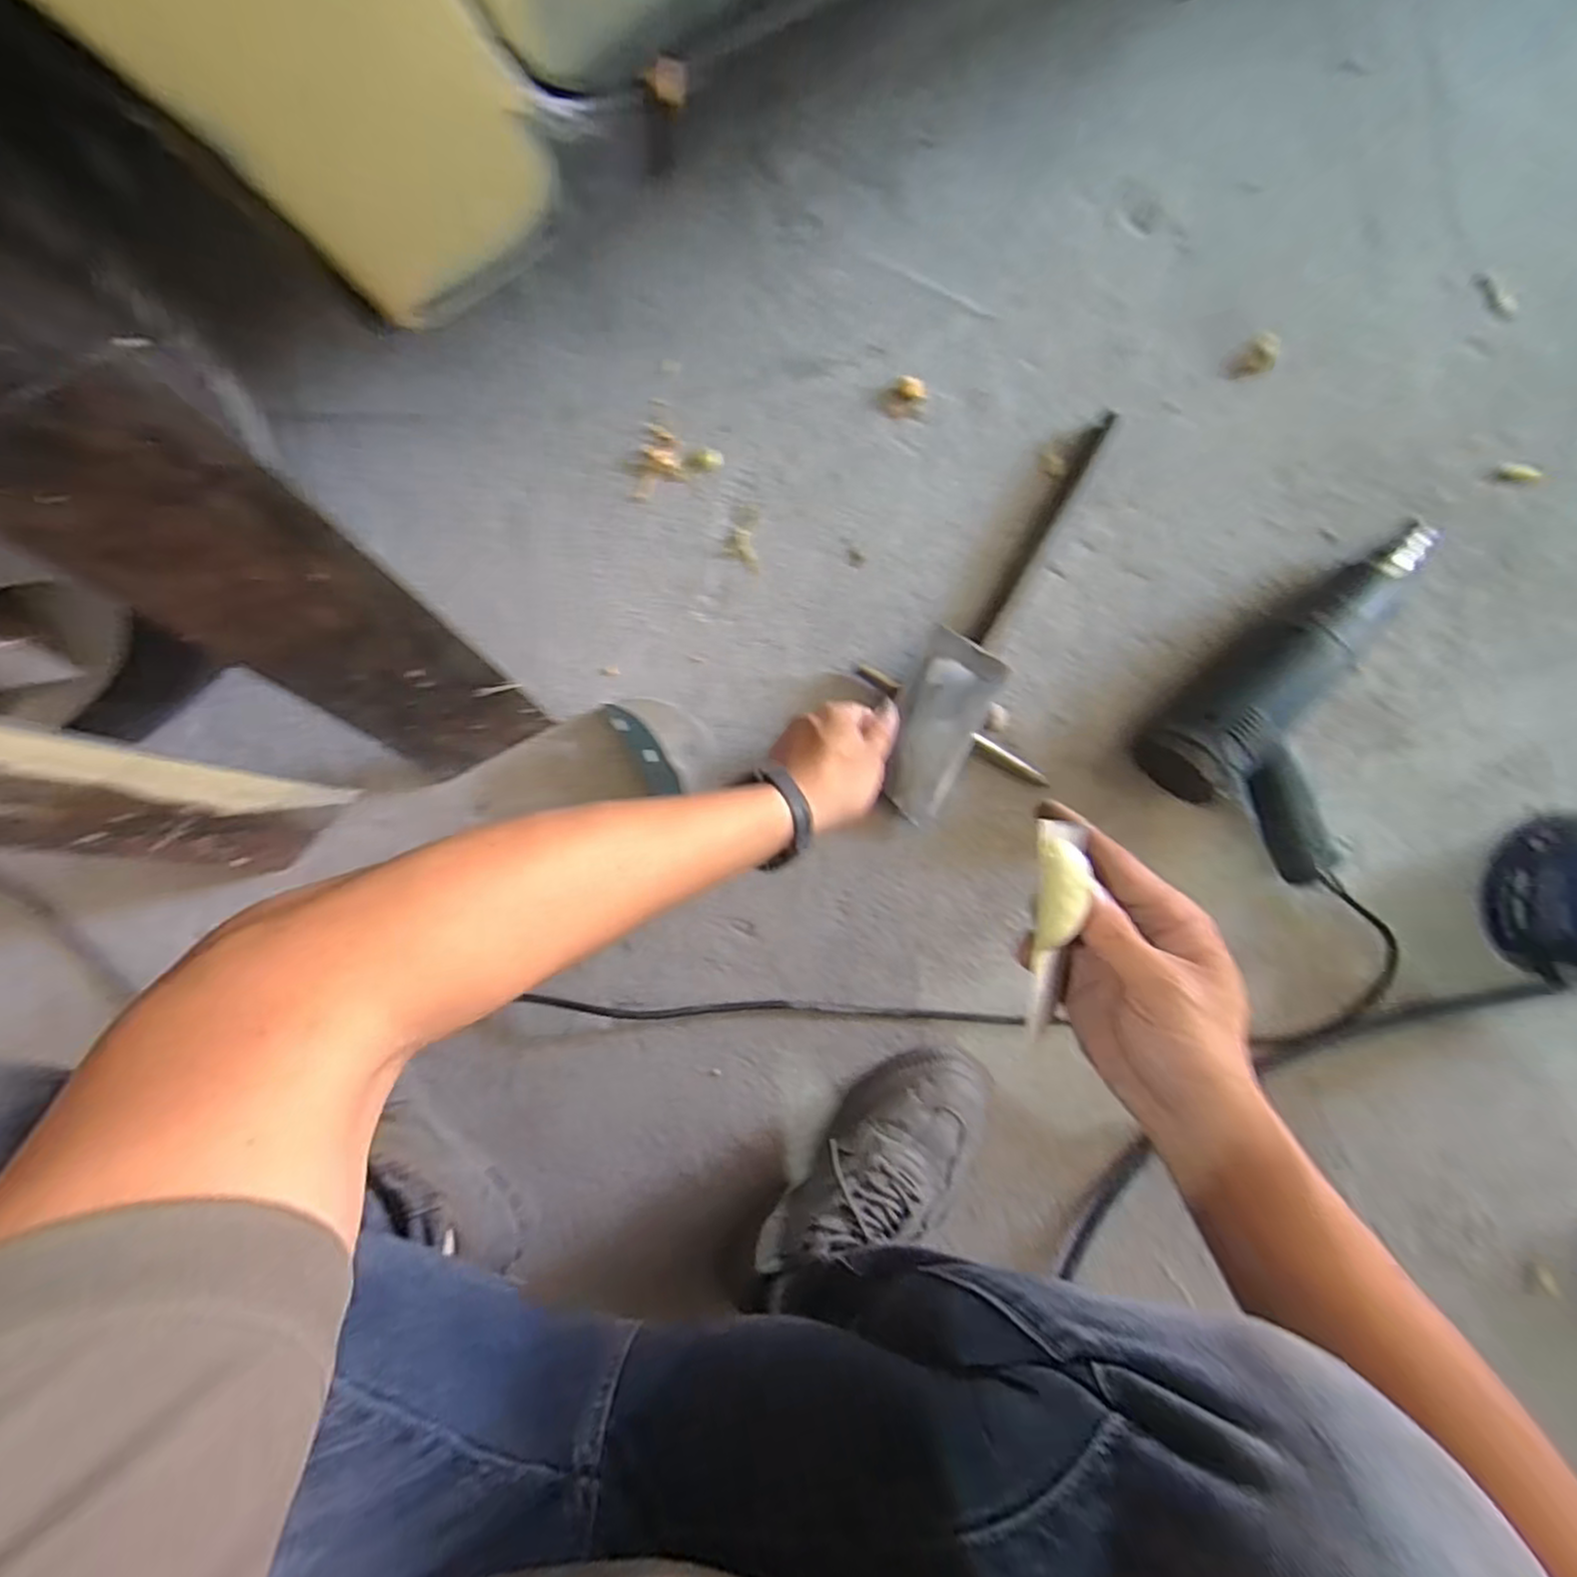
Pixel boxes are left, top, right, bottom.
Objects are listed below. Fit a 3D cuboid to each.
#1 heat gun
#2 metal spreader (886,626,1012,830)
[{"bbox_3d":[0.432,-0.080,0.537,0.197,0.077,0.267,36,91,-4],"label":"heat gun"},{"bbox_3d":[0.118,-0.045,0.525,0.070,0.016,0.146,14,103,-3],"label":"metal spreader"}]

